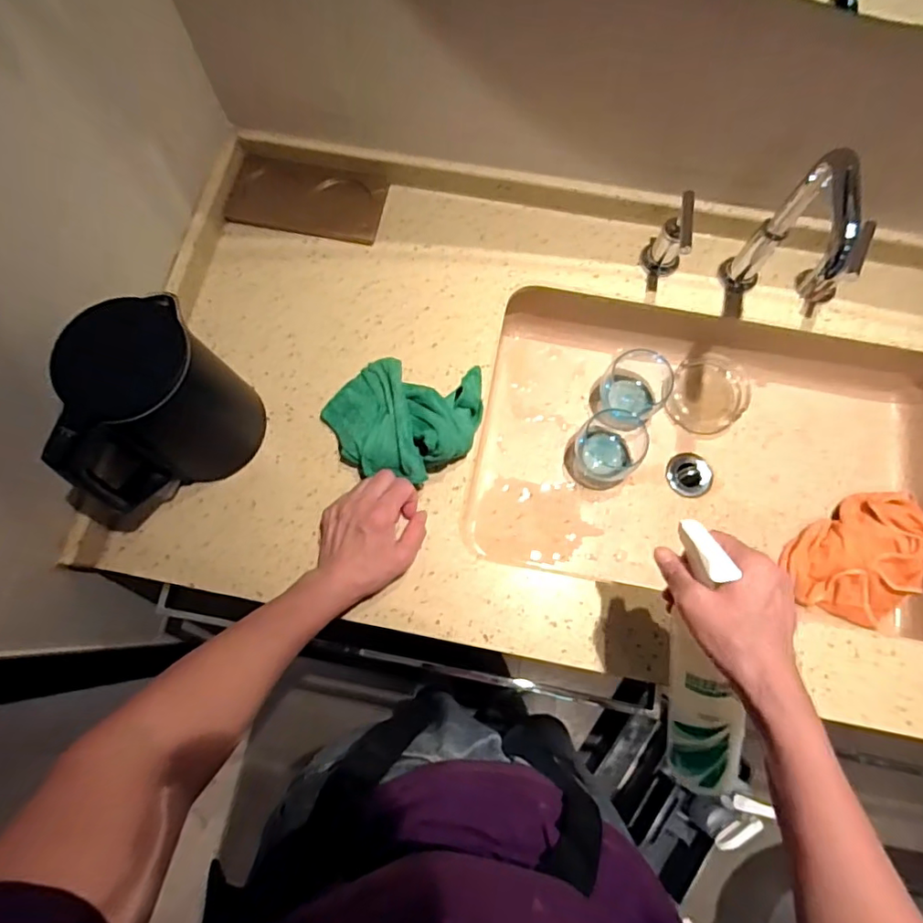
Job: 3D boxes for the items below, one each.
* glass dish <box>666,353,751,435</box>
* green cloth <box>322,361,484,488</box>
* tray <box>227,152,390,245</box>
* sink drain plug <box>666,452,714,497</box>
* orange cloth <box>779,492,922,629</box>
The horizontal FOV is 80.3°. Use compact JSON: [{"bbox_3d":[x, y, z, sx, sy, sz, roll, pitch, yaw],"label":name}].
[{"bbox_3d":[0.349,-0.097,0.766,0.107,0.038,0.104,0,74,-1],"label":"glass dish"},{"bbox_3d":[-0.069,-0.057,0.613,0.173,0.066,0.140,11,74,3],"label":"green cloth"},{"bbox_3d":[-0.203,-0.351,0.729,0.194,0.021,0.099,10,74,2],"label":"tray"},{"bbox_3d":[0.316,0.018,0.756,0.062,0.014,0.059,9,74,2],"label":"sink drain plug"},{"bbox_3d":[0.520,0.122,0.694,0.189,0.052,0.137,-33,77,-10],"label":"orange cloth"}]

